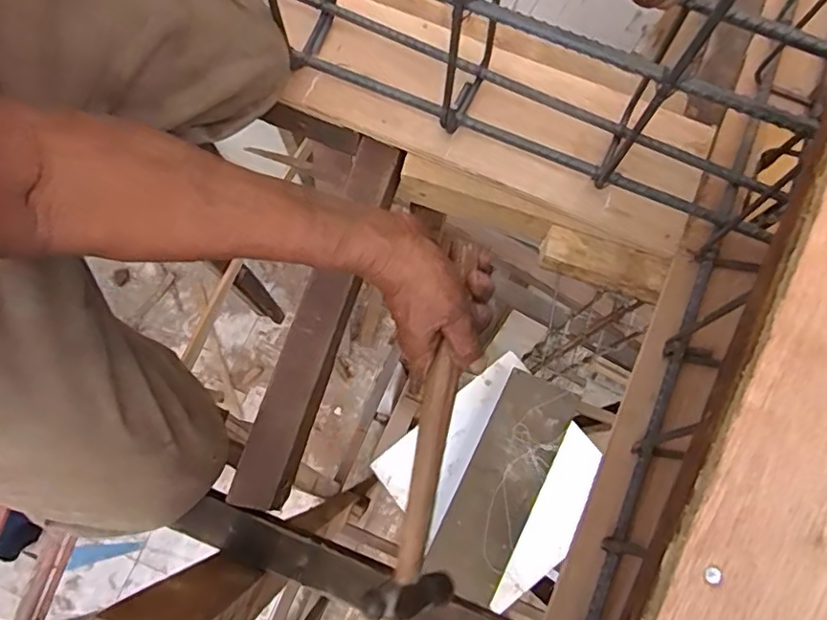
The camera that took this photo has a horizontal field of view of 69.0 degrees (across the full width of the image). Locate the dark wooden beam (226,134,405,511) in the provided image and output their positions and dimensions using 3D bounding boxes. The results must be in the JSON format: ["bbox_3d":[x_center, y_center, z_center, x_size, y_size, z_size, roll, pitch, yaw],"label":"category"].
[{"bbox_3d":[-0.090,0.009,0.607,0.058,0.039,0.384,17,77,4],"label":"dark wooden beam"}]

